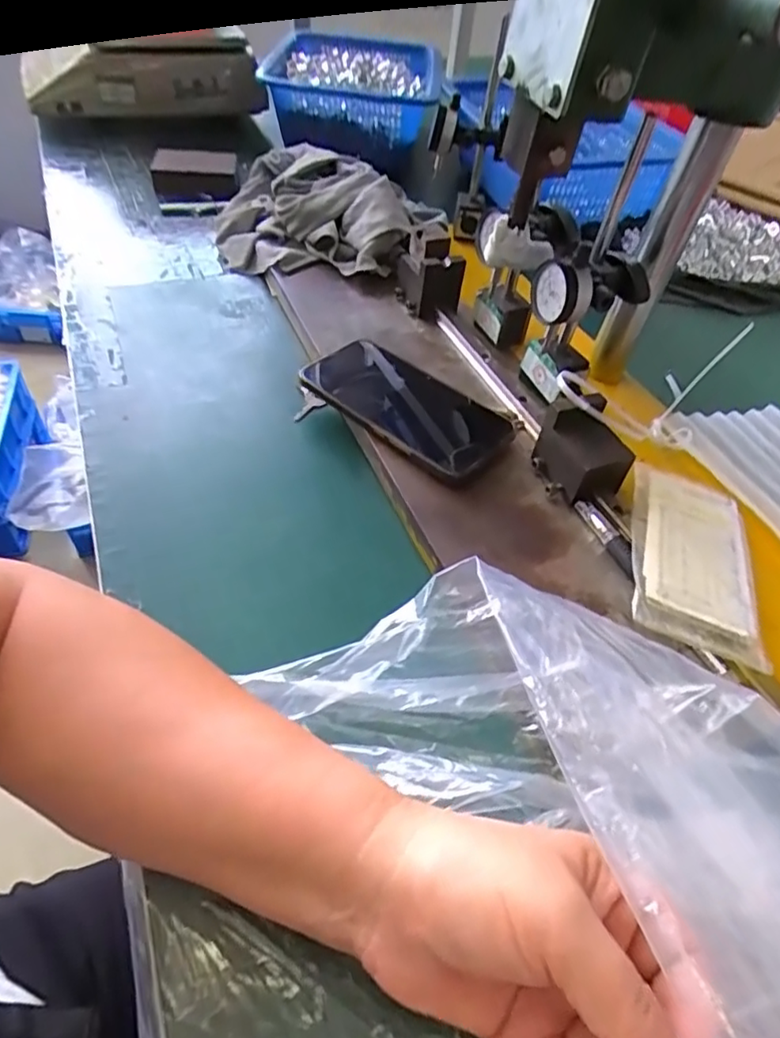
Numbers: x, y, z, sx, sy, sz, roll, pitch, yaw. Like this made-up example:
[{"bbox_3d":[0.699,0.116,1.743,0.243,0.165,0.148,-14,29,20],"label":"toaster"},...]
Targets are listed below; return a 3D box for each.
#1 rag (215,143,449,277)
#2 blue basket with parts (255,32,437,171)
[{"bbox_3d":[-0.067,-0.310,0.626,0.251,0.081,0.154,16,49,9],"label":"rag"},{"bbox_3d":[-0.041,-0.570,0.801,0.204,0.089,0.250,10,49,3],"label":"blue basket with parts"}]

